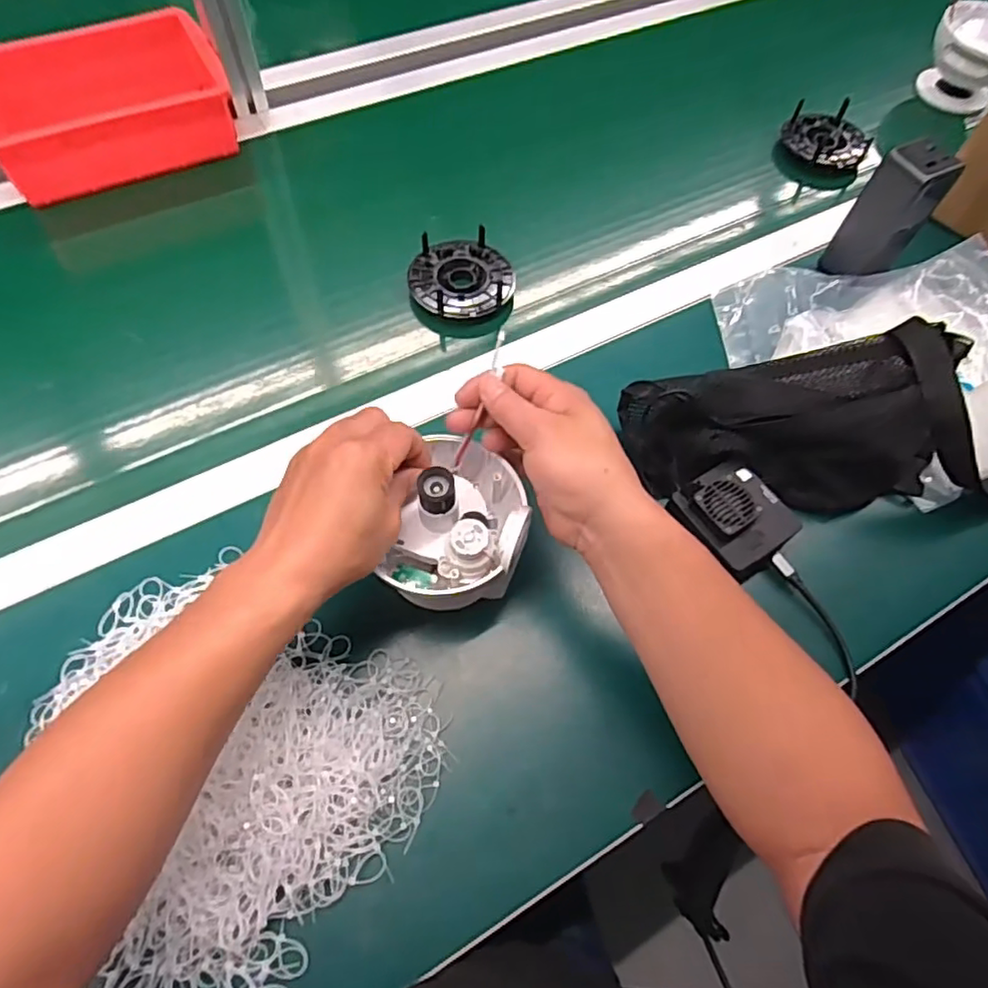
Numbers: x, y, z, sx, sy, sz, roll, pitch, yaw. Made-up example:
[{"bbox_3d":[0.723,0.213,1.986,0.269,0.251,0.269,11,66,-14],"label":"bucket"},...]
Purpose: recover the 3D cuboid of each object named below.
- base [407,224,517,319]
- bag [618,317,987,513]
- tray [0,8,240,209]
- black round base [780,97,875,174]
[{"bbox_3d":[-0.034,-0.215,0.607,0.096,0.026,0.091,1,63,-2],"label":"base"},{"bbox_3d":[0.259,-0.063,0.498,0.303,0.091,0.125,-1,63,-4],"label":"bag"},{"bbox_3d":[-0.412,-0.413,0.666,0.238,0.071,0.168,-26,67,-15],"label":"tray"},{"bbox_3d":[0.387,-0.416,0.726,0.097,0.033,0.084,30,66,13],"label":"black round base"}]

